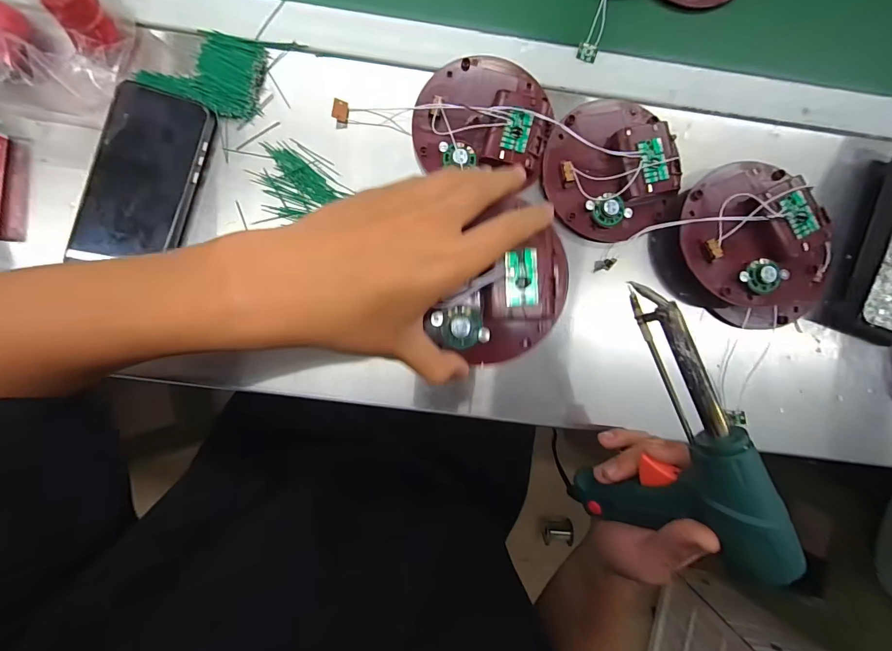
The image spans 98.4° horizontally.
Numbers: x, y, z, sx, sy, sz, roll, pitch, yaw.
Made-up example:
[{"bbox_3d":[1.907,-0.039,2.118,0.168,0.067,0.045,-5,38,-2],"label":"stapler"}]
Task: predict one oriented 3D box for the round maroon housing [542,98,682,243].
[{"bbox_3d":[0.143,-0.139,0.334,0.110,0.025,0.124,-2,90,-3],"label":"round maroon housing"}]

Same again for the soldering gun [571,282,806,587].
[{"bbox_3d":[0.136,0.067,0.277,0.029,0.141,0.175,-17,90,-27],"label":"soldering gun"}]

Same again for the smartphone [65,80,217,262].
[{"bbox_3d":[-0.252,-0.123,0.324,0.084,0.012,0.145,16,90,-3],"label":"smartphone"}]

